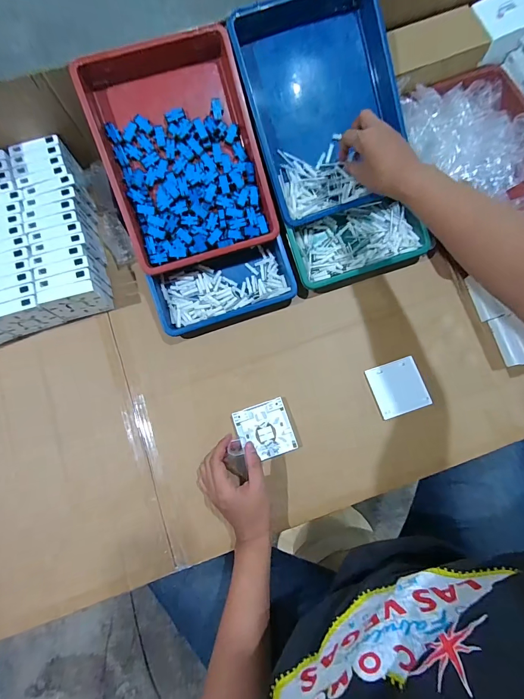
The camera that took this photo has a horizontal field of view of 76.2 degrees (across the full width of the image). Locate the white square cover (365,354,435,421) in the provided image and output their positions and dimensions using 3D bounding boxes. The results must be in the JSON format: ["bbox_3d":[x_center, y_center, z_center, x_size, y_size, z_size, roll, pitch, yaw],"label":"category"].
[{"bbox_3d":[0.230,0.063,0.562,0.088,0.007,0.086,-18,78,-3],"label":"white square cover"}]

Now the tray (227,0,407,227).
[{"bbox_3d":[0.102,-0.392,0.543,0.238,0.051,0.313,-20,101,-2],"label":"tray"}]

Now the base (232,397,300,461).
[{"bbox_3d":[0.006,0.133,0.549,0.085,0.008,0.087,-19,78,-3],"label":"base"}]

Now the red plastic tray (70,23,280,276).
[{"bbox_3d":[-0.126,-0.307,0.533,0.237,0.060,0.323,-17,99,-3],"label":"red plastic tray"}]

